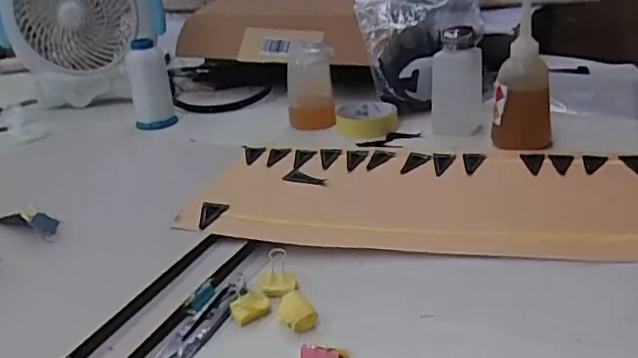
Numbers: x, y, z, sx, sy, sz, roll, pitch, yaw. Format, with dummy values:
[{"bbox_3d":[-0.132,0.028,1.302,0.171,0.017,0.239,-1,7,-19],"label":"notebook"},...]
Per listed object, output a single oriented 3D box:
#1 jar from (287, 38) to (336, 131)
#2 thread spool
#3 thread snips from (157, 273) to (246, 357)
[{"bbox_3d":[-0.011,-0.127,0.786,0.062,0.109,0.058,-4,24,2],"label":"jar"},{"bbox_3d":[-0.237,-0.138,0.845,0.054,0.109,0.048,-11,25,-16],"label":"thread spool"},{"bbox_3d":[-0.080,0.103,0.430,0.027,0.011,0.104,6,26,23],"label":"thread snips"}]

